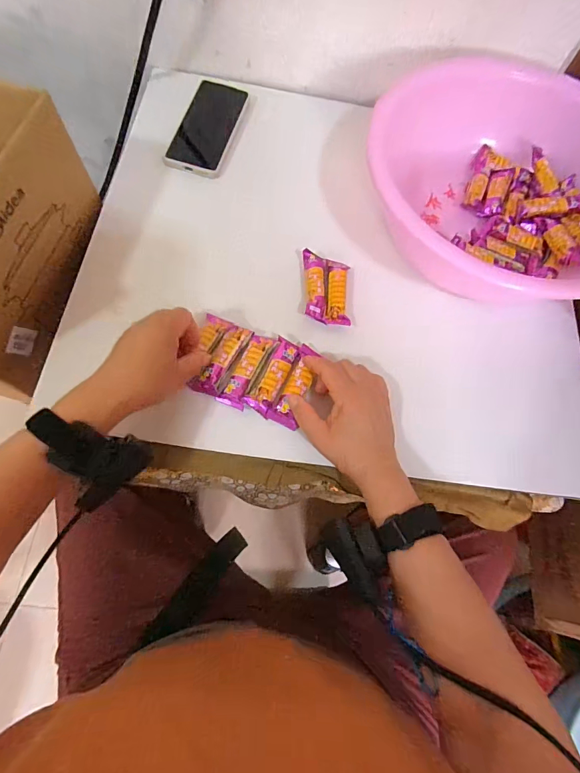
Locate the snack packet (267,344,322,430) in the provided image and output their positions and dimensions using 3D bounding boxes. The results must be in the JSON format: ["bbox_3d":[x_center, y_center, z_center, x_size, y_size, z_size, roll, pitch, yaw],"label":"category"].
[{"bbox_3d":[0.008,-0.003,0.407,0.030,0.012,0.093,21,72,5],"label":"snack packet"}]

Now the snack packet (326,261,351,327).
[{"bbox_3d":[0.057,-0.112,0.461,0.027,0.022,0.083,2,76,0],"label":"snack packet"}]

